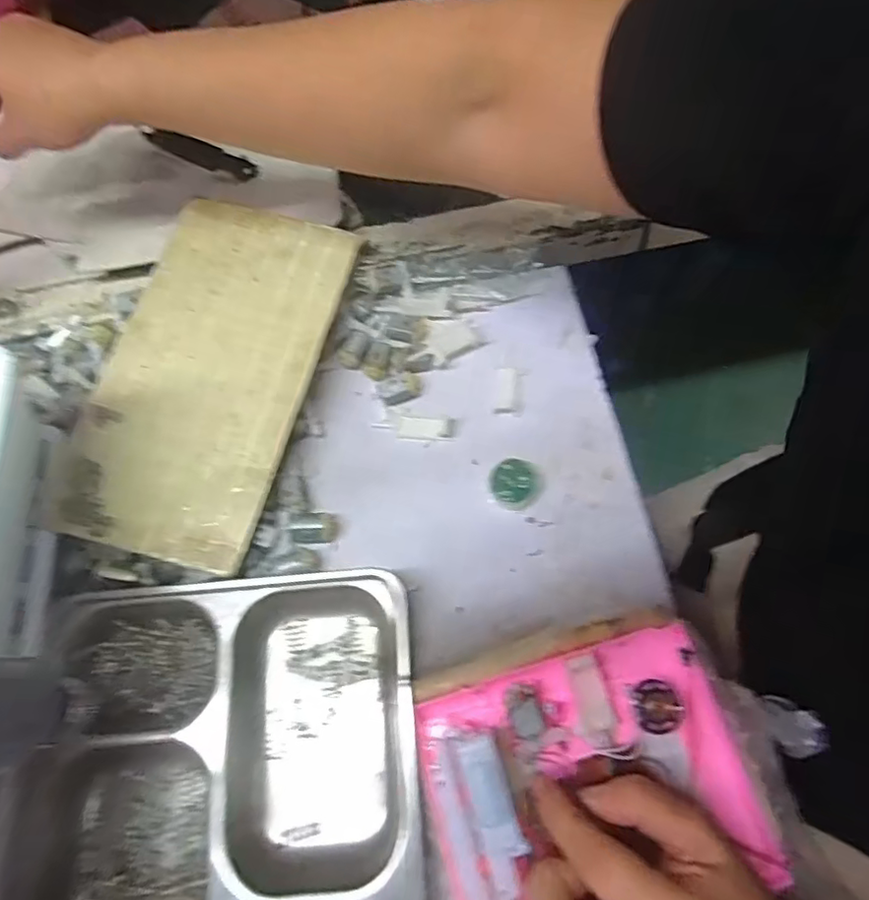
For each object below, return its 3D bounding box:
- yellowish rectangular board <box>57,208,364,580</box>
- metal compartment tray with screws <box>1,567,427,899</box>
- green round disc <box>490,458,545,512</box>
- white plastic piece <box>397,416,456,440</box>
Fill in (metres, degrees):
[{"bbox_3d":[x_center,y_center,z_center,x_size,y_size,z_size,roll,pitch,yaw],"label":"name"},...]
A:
[{"bbox_3d":[-0.156,-0.060,0.408,0.134,0.006,0.262,16,71,0],"label":"yellowish rectangular board"},{"bbox_3d":[-0.117,0.216,0.323,0.218,0.033,0.276,-5,69,0],"label":"metal compartment tray with screws"},{"bbox_3d":[0.058,0.023,0.410,0.038,0.016,0.034,11,69,6],"label":"green round disc"},{"bbox_3d":[-0.006,-0.017,0.432,0.042,0.004,0.018,3,69,3],"label":"white plastic piece"}]

